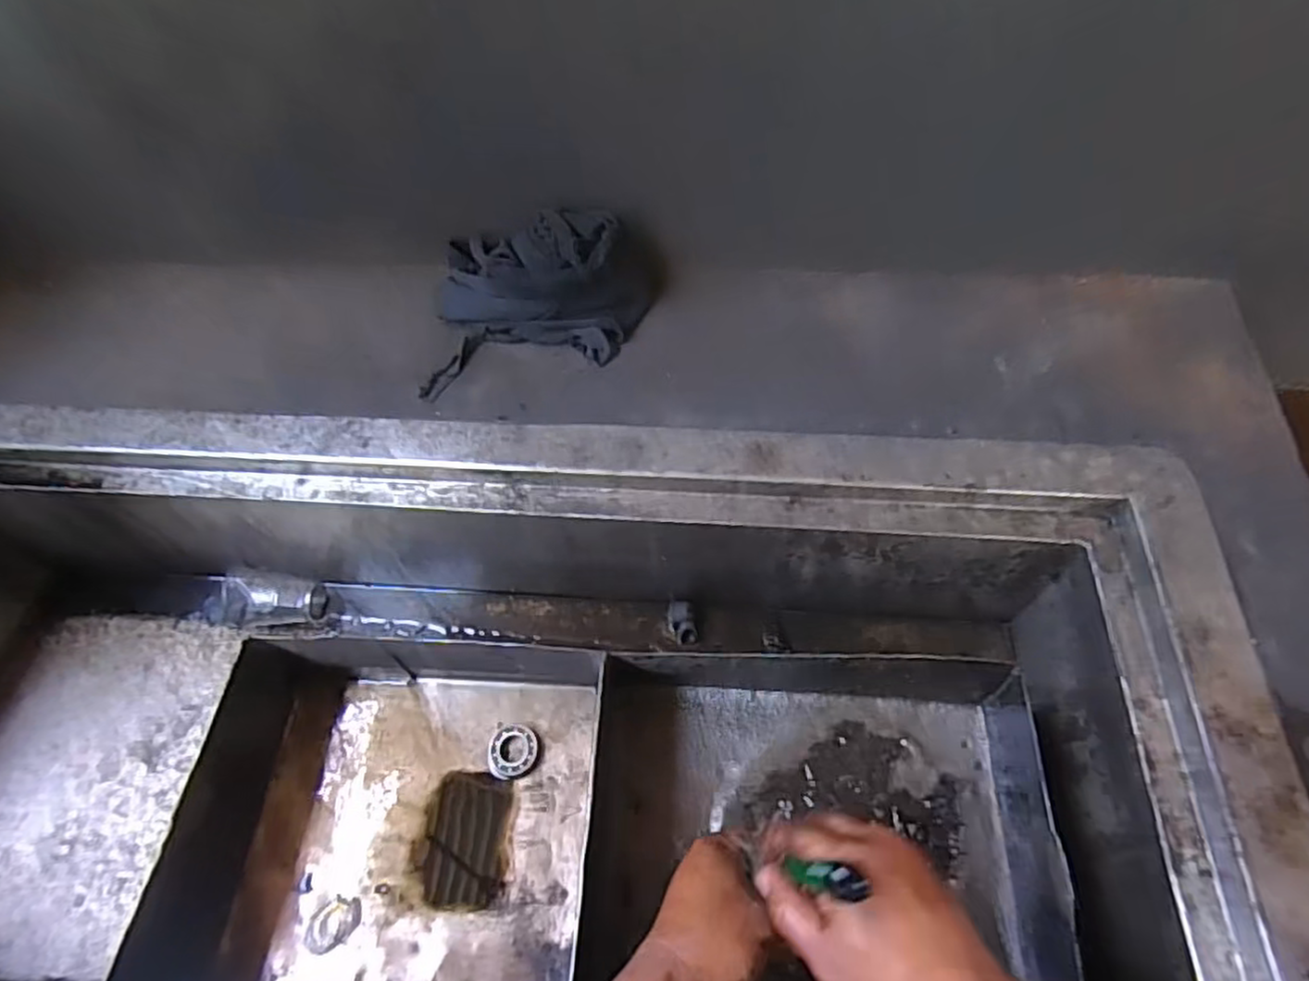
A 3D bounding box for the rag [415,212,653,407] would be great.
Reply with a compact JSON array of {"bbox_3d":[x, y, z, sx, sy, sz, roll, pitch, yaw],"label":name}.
[{"bbox_3d":[-0.108,-0.188,0.645,0.207,0.091,0.146,-6,59,0],"label":"rag"}]

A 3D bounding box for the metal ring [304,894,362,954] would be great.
[{"bbox_3d":[-0.276,0.372,0.607,0.034,0.007,0.047,38,69,23],"label":"metal ring"}]

